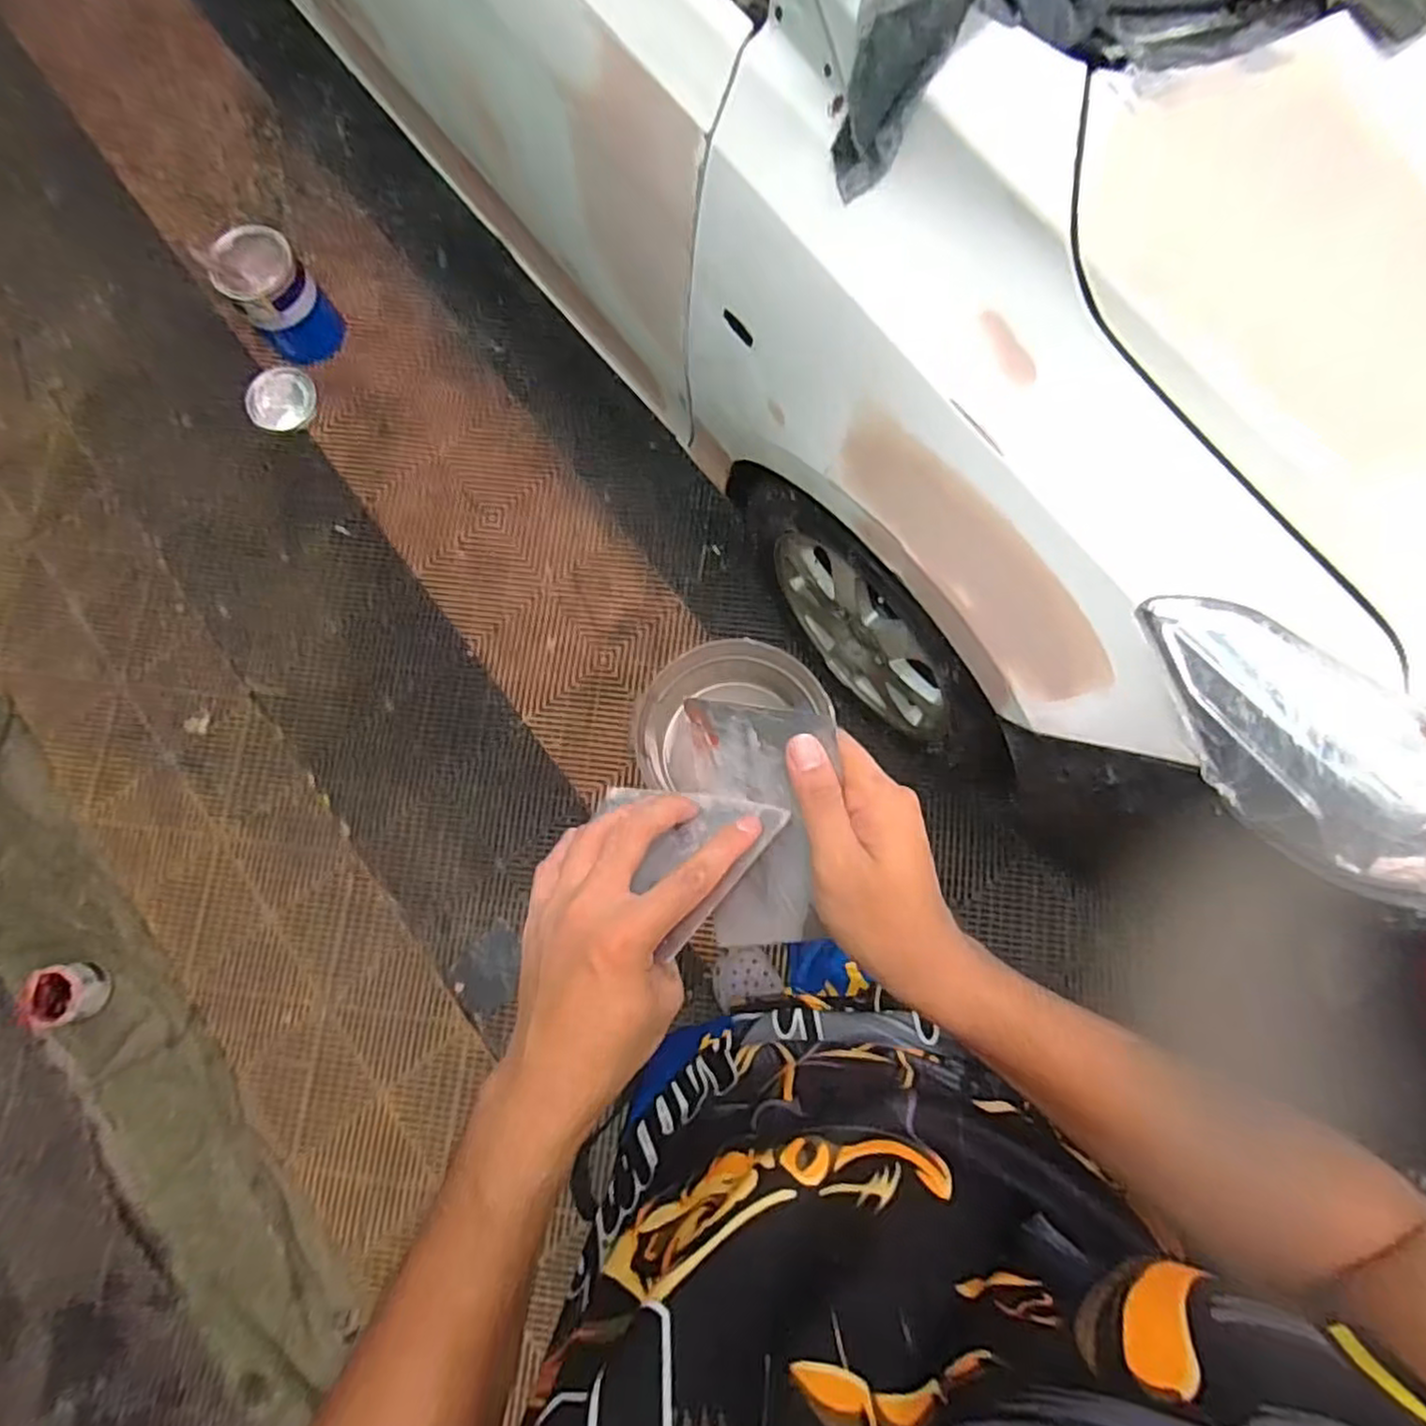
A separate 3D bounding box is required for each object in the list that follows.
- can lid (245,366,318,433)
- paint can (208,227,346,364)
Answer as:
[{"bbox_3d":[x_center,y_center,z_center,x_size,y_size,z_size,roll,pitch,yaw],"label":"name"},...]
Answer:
[{"bbox_3d":[-0.958,-0.695,1.575,0.145,0.010,0.147,0,83,1],"label":"can lid"},{"bbox_3d":[-0.895,-0.859,1.478,0.156,0.182,0.165,0,80,2],"label":"paint can"}]

